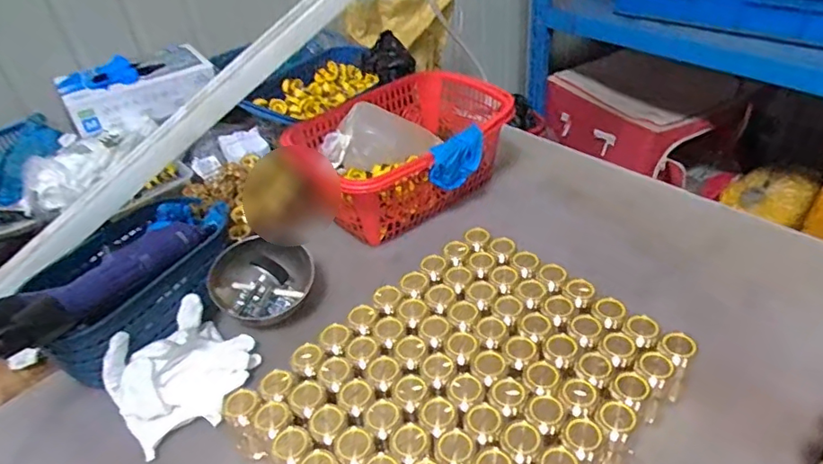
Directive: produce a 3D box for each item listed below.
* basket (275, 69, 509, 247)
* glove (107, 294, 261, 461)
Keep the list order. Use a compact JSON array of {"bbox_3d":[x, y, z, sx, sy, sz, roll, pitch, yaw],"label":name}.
[{"bbox_3d":[-0.003,-0.118,0.764,0.295,0.110,0.218,-26,43,-22],"label":"basket"},{"bbox_3d":[-0.225,0.131,0.546,0.131,0.049,0.122,-33,46,-29],"label":"glove"}]

